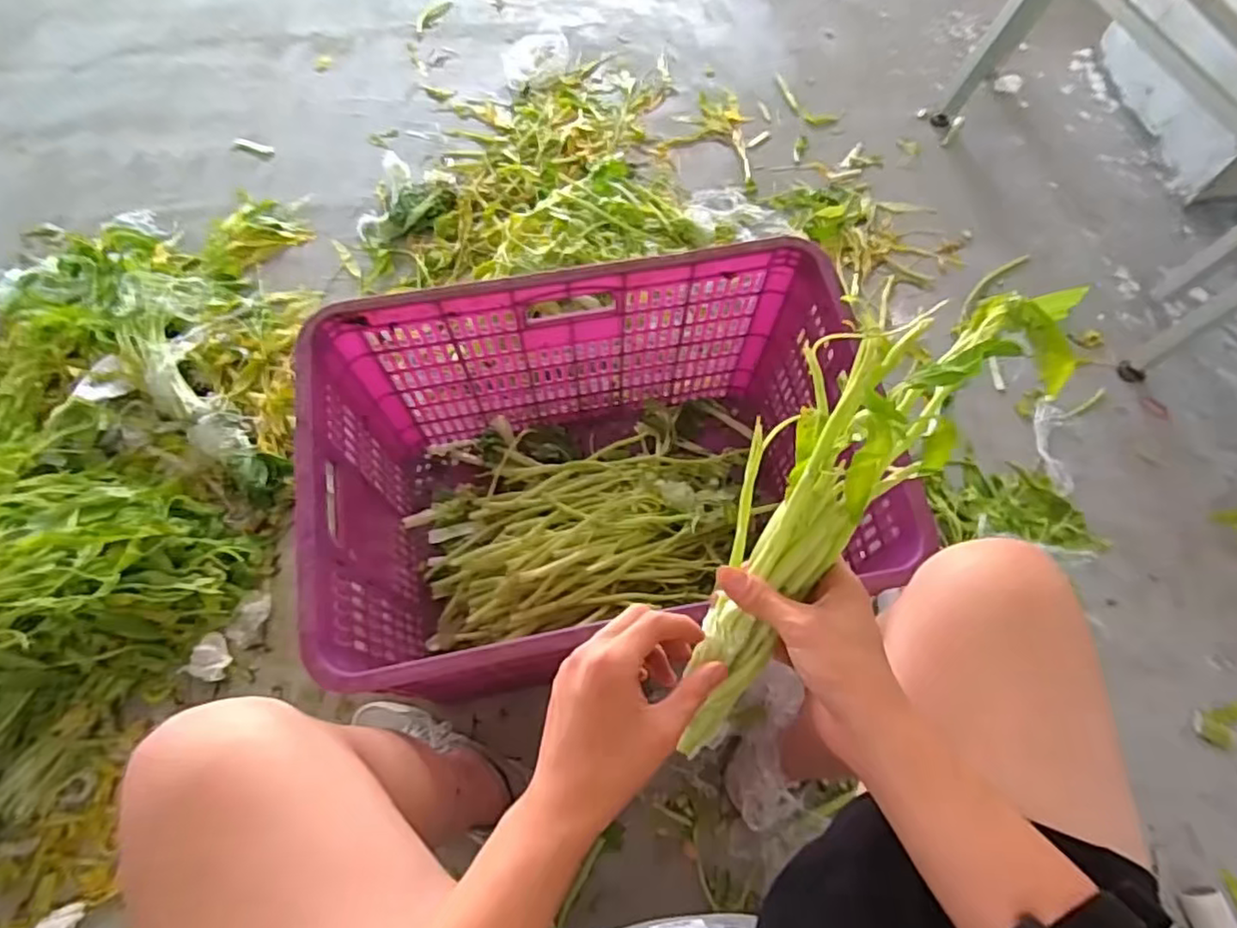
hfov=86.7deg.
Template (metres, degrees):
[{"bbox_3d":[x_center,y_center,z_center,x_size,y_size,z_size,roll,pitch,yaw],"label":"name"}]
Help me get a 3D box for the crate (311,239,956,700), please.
[{"bbox_3d":[-0.029,0.036,0.833,0.605,0.395,0.414,-9,65,-5],"label":"crate"}]

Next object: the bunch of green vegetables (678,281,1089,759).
[{"bbox_3d":[0.142,0.015,0.432,0.124,0.099,0.378,38,97,14],"label":"bunch of green vegetables"}]

